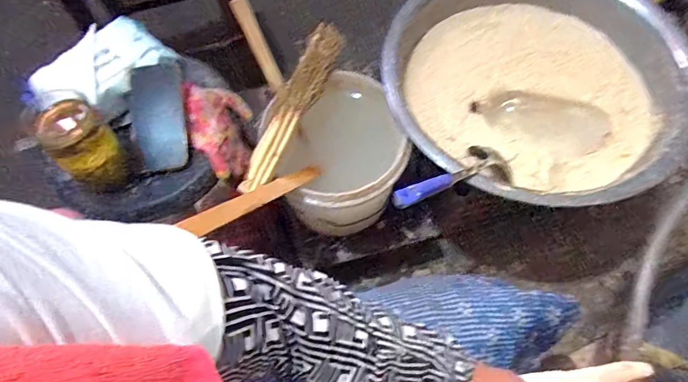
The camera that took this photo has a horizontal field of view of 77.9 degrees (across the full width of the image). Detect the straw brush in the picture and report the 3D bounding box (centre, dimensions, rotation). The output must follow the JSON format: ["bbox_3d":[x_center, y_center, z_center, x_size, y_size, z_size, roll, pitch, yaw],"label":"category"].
[{"bbox_3d":[-0.088,-0.147,0.706,0.063,0.033,0.346,20,68,10],"label":"straw brush"}]

